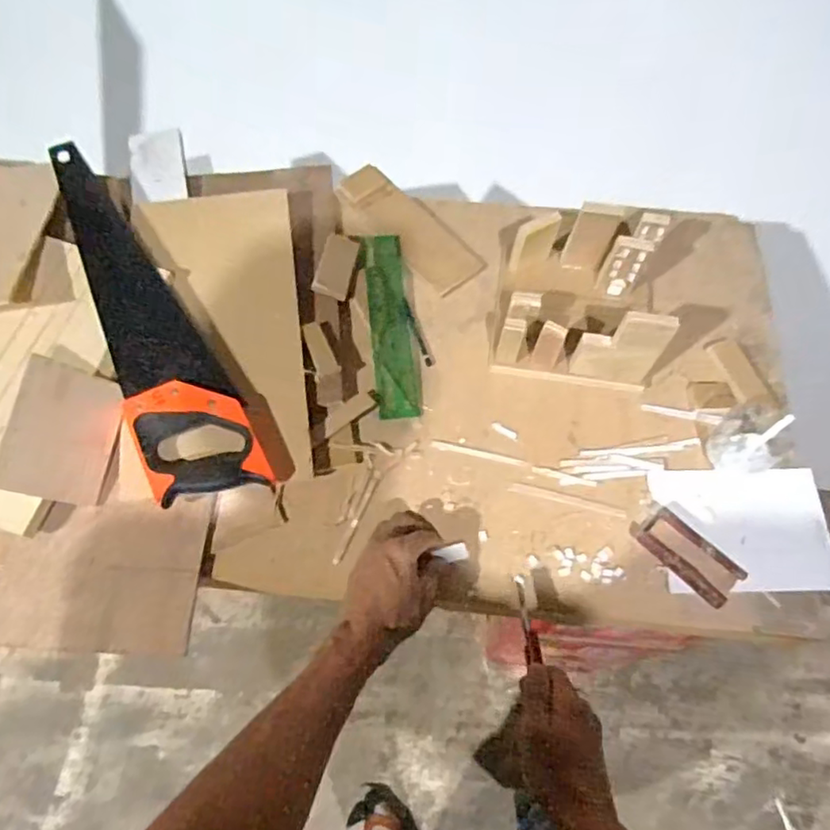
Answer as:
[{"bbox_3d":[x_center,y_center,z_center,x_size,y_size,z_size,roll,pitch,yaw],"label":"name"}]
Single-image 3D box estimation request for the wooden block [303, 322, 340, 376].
[{"bbox_3d":[-0.107,-0.075,0.695,0.026,0.014,0.066,-20,66,-9],"label":"wooden block"}]

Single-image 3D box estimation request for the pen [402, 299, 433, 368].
[{"bbox_3d":[0.003,-0.100,0.731,0.012,0.006,0.094,-18,66,-9],"label":"pen"}]

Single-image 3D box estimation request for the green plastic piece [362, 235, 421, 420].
[{"bbox_3d":[-0.030,-0.113,0.733,0.046,0.004,0.253,-3,66,-8],"label":"green plastic piece"}]

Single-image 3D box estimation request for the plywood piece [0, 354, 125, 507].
[{"bbox_3d":[-0.338,0.017,0.591,0.011,0.097,0.125,1,74,35],"label":"plywood piece"}]

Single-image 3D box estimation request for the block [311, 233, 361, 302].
[{"bbox_3d":[-0.096,-0.180,0.754,0.042,0.012,0.093,15,61,-9],"label":"block"}]

